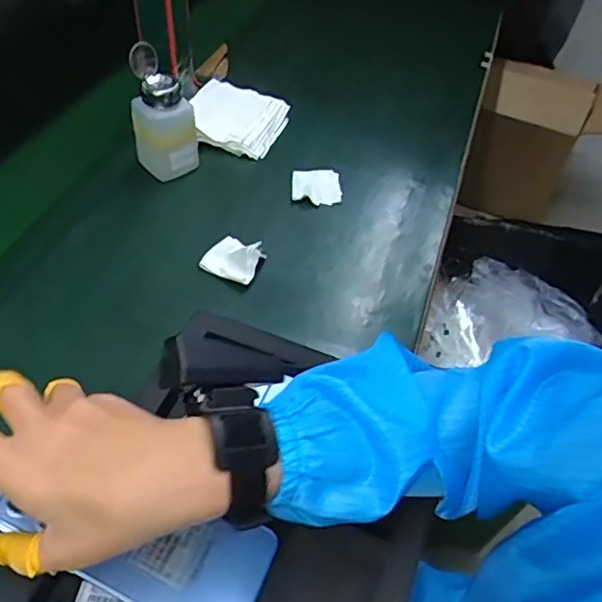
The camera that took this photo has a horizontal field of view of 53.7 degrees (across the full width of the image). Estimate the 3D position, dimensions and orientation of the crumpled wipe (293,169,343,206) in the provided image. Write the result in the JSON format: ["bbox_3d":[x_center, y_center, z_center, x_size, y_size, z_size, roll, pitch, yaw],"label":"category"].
[{"bbox_3d":[0.018,-0.126,0.656,0.053,0.017,0.045,1,47,-3],"label":"crumpled wipe"}]

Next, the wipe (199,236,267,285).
[{"bbox_3d":[-0.062,-0.045,0.566,0.058,0.021,0.049,26,50,19],"label":"wipe"}]

